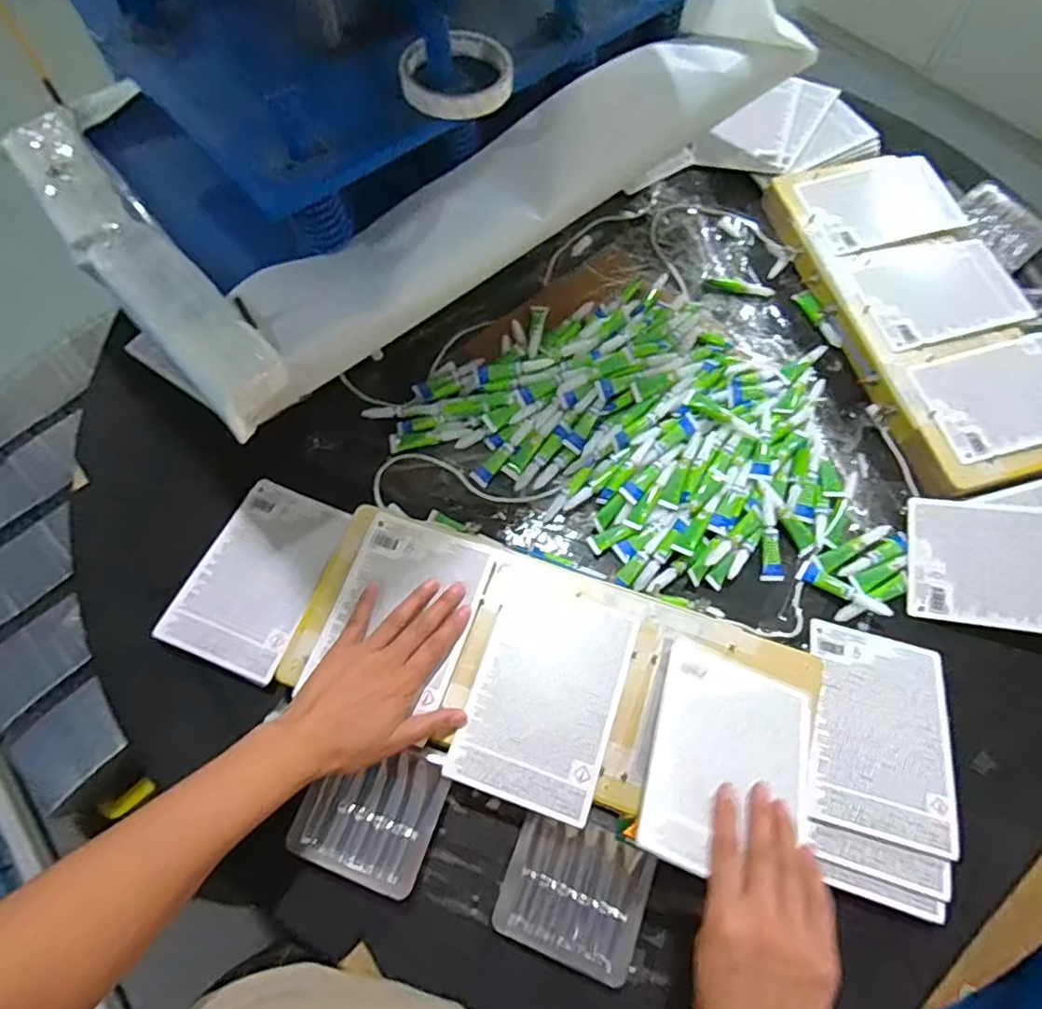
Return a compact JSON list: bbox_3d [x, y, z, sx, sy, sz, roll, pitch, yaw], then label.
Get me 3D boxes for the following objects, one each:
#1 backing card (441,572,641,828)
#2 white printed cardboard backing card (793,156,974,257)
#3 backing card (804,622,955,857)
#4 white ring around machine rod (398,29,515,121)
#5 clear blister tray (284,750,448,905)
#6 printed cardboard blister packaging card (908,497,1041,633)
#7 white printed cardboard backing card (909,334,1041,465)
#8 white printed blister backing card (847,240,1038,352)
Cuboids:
[{"bbox_3d":[0.021,0.152,0.506,0.113,0.007,0.170,18,66,7],"label":"backing card"},{"bbox_3d":[0.417,-0.349,0.723,0.175,0.008,0.111,-15,72,-5],"label":"white printed cardboard backing card"},{"bbox_3d":[0.301,0.189,0.523,0.112,0.007,0.168,14,58,7],"label":"backing card"},{"bbox_3d":[-0.052,-0.346,0.499,0.089,0.025,0.086,-5,66,-3],"label":"white ring around machine rod"},{"bbox_3d":[-0.117,0.242,0.493,0.101,0.029,0.096,19,67,7],"label":"clear blister tray"},{"bbox_3d":[0.450,0.056,0.567,0.168,0.005,0.115,6,75,16],"label":"printed cardboard blister packaging card"},{"bbox_3d":[0.492,-0.109,0.623,0.171,0.009,0.112,-15,69,-3],"label":"white printed cardboard backing card"},{"bbox_3d":[0.453,-0.233,0.676,0.173,0.005,0.124,-14,66,-6],"label":"white printed blister backing card"}]

